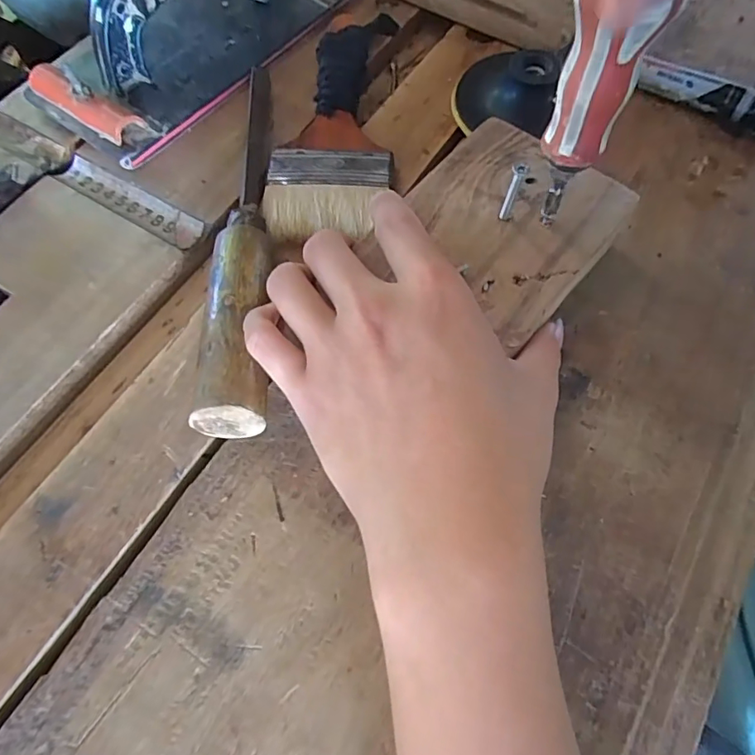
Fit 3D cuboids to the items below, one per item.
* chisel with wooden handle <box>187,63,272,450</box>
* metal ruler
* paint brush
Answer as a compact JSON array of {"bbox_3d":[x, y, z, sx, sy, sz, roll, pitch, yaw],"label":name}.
[{"bbox_3d":[-0.069,-0.080,0.261,0.028,0.042,0.238,-5,67,-1],"label":"chisel with wooden handle"},{"bbox_3d":[-0.153,-0.108,0.304,0.108,0.007,0.020,30,82,13],"label":"metal ruler"},{"bbox_3d":[-0.023,-0.163,0.311,0.067,0.015,0.192,5,67,3],"label":"paint brush"}]

